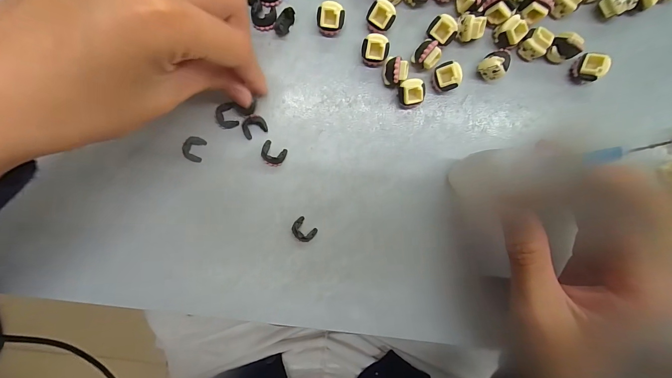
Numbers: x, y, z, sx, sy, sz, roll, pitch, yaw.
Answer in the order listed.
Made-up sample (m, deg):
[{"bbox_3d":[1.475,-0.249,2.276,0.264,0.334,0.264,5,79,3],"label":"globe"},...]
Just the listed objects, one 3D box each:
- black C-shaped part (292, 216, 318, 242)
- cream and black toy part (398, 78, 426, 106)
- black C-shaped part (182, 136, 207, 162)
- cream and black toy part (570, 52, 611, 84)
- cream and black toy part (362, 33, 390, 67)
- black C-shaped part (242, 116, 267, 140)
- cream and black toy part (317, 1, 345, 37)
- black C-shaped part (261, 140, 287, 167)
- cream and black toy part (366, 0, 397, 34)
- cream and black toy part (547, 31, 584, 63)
[{"bbox_3d":[-0.022,0.028,0.197,0.016,0.004,0.013,44,95,-2],"label":"black C-shaped part"},{"bbox_3d":[0.046,-0.059,0.183,0.015,0.015,0.015,-4,95,2],"label":"cream and black toy part"},{"bbox_3d":[-0.092,-0.026,0.193,0.011,0.008,0.016,22,95,0],"label":"black C-shaped part"},{"bbox_3d":[0.152,-0.073,0.178,0.013,0.015,0.014,0,95,2],"label":"cream and black toy part"},{"bbox_3d":[0.024,-0.084,0.181,0.016,0.016,0.015,0,95,2],"label":"cream and black toy part"},{"bbox_3d":[-0.053,-0.040,0.190,0.016,0.006,0.011,-24,94,3],"label":"black C-shaped part"},{"bbox_3d":[-0.003,-0.103,0.180,0.016,0.014,0.016,0,95,2],"label":"cream and black toy part"},{"bbox_3d":[-0.041,-0.022,0.192,0.015,0.006,0.014,29,95,-1],"label":"black C-shaped part"},{"bbox_3d":[0.027,-0.103,0.180,0.016,0.015,0.016,25,95,0],"label":"cream and black toy part"},{"bbox_3d":[0.136,-0.084,0.176,0.015,0.014,0.013,37,95,-1],"label":"cream and black toy part"}]

